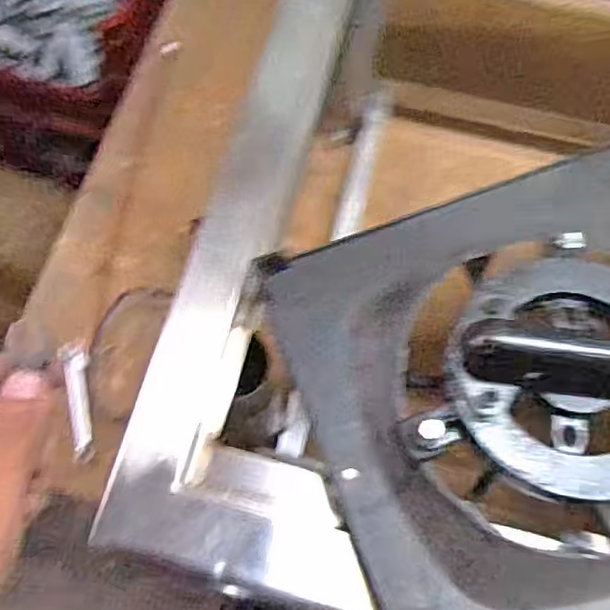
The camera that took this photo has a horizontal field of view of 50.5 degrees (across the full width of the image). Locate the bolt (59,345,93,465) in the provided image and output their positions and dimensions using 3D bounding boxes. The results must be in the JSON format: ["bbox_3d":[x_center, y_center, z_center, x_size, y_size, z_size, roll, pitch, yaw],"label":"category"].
[{"bbox_3d":[-0.234,0.101,0.673,0.027,0.014,0.120,-10,78,-4],"label":"bolt"}]

